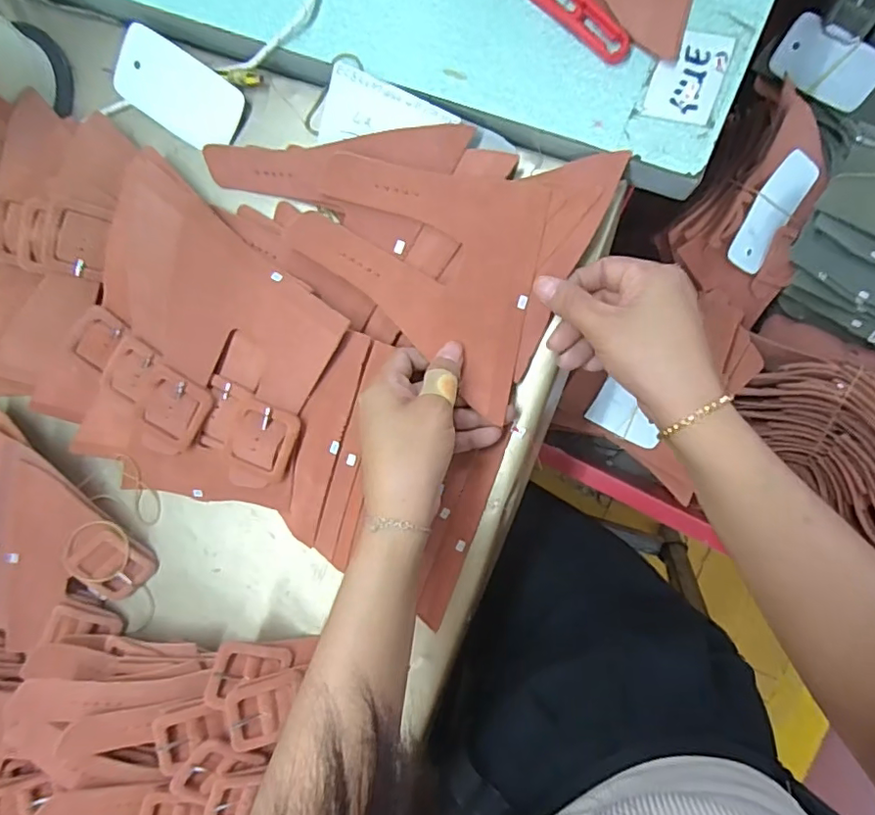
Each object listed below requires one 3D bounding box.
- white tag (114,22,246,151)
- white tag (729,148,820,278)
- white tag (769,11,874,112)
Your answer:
[{"bbox_3d":[-0.191,-0.232,0.407,0.102,0.007,0.053,34,108,4],"label":"white tag"},{"bbox_3d":[0.306,-0.178,0.506,0.051,0.005,0.104,20,107,-26],"label":"white tag"},{"bbox_3d":[0.381,-0.336,0.540,0.104,0.009,0.052,23,125,-7],"label":"white tag"}]

